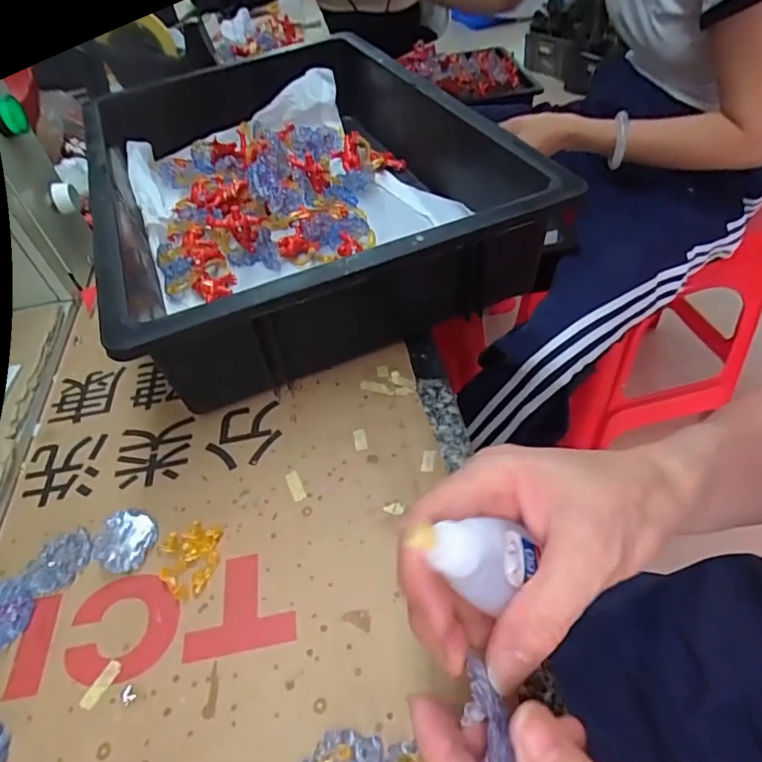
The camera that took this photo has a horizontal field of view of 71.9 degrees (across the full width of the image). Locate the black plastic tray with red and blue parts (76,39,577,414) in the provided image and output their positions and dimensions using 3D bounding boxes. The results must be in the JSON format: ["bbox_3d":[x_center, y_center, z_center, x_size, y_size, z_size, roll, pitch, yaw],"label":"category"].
[{"bbox_3d":[-0.082,-0.201,0.505,0.337,0.107,0.491,-20,48,-12],"label":"black plastic tray with red and blue parts"}]

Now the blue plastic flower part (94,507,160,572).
[{"bbox_3d":[-0.147,0.092,0.304,0.031,0.012,0.034,-3,47,3],"label":"blue plastic flower part"}]

